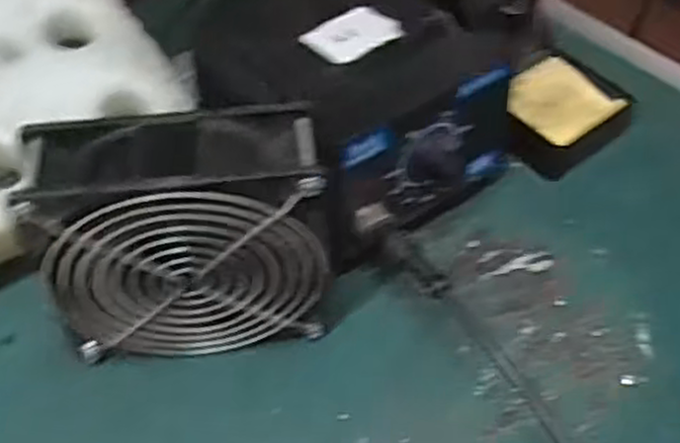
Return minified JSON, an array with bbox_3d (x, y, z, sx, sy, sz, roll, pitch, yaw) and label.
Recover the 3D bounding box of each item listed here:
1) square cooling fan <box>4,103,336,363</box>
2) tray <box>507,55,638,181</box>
[{"bbox_3d":[-0.067,0.009,0.334,0.118,0.115,0.045,-4,52,-6],"label":"square cooling fan"},{"bbox_3d":[0.128,-0.066,0.456,0.070,0.021,0.066,-31,59,-25],"label":"tray"}]

